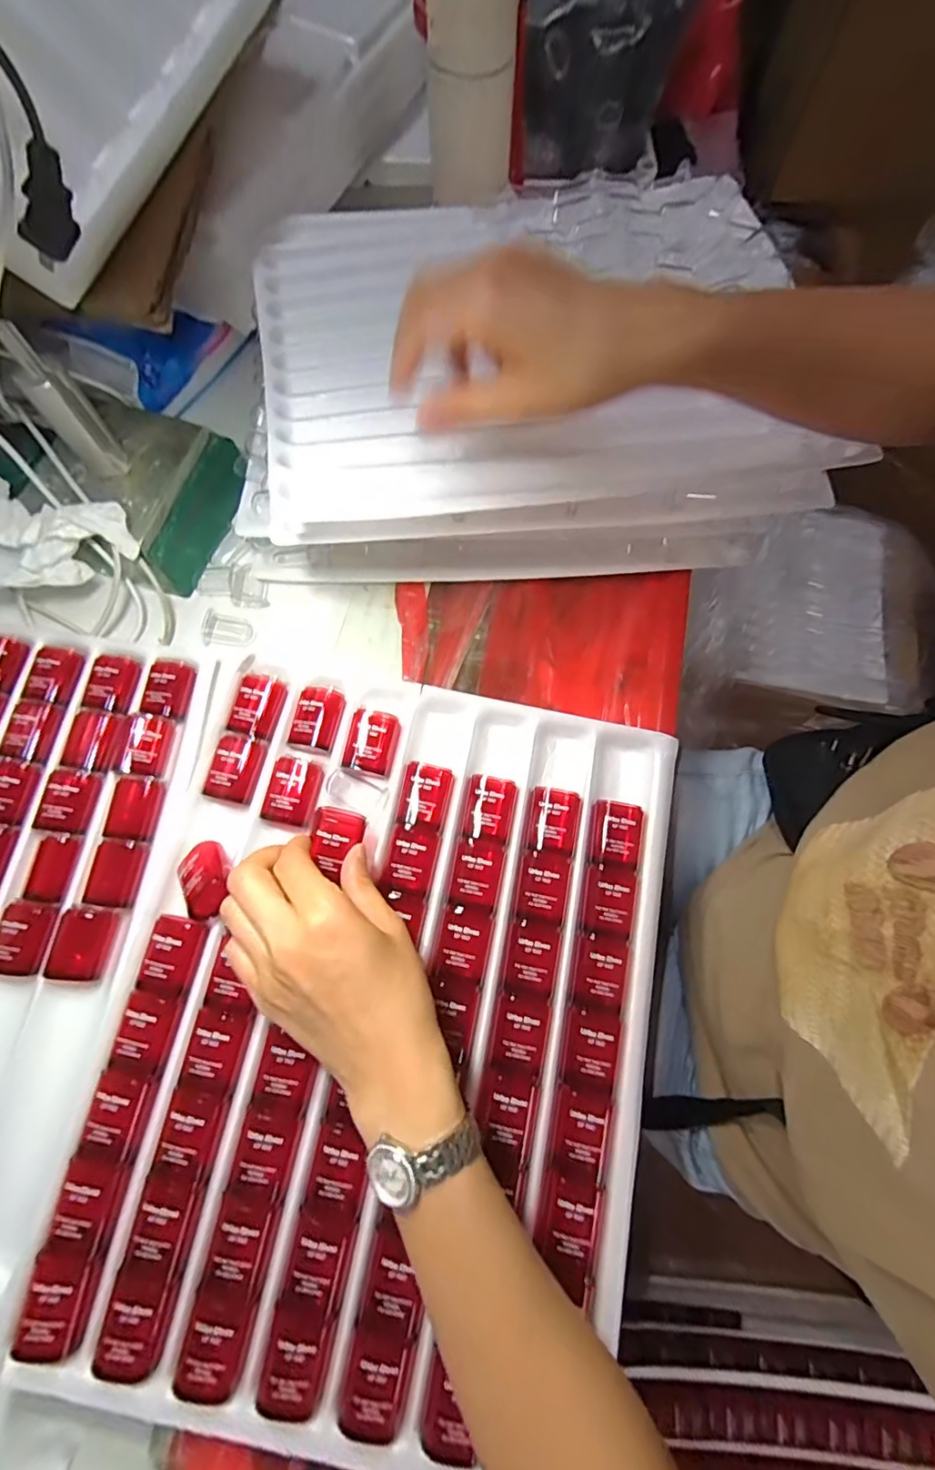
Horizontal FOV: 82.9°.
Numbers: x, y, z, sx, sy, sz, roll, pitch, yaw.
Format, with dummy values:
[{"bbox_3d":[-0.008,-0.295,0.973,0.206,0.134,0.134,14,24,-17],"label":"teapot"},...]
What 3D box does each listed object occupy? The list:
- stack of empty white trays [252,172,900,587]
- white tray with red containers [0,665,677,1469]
[{"bbox_3d":[0.030,-0.268,0.414,0.420,0.123,0.303,-8,74,-4],"label":"stack of empty white trays"},{"bbox_3d":[-0.043,0.154,0.305,0.296,0.029,0.381,10,73,1],"label":"white tray with red containers"}]

